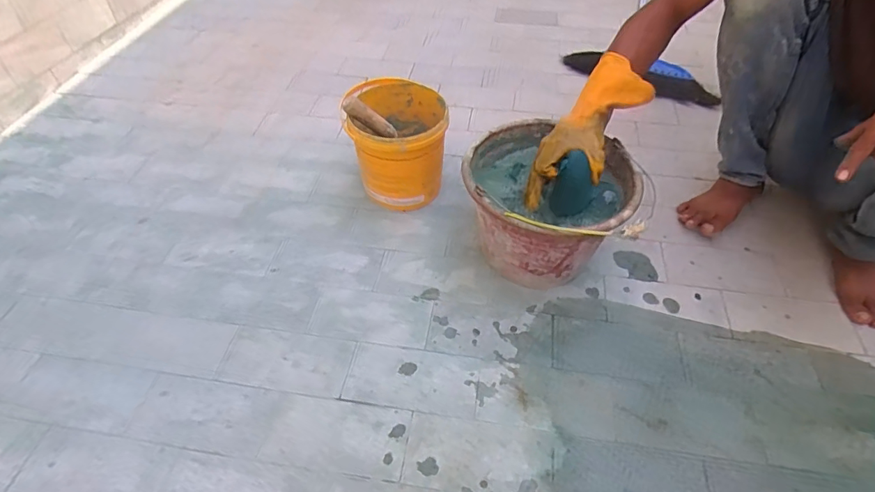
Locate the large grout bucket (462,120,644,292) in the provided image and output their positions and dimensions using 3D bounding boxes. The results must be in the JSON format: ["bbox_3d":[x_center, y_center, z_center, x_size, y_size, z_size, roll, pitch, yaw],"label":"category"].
[{"bbox_3d":[0.179,-0.054,0.848,0.270,0.194,0.258,0,48,0],"label":"large grout bucket"}]

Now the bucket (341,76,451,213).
[{"bbox_3d":[-0.079,-0.197,0.974,0.178,0.181,0.222,-16,50,-14],"label":"bucket"}]

